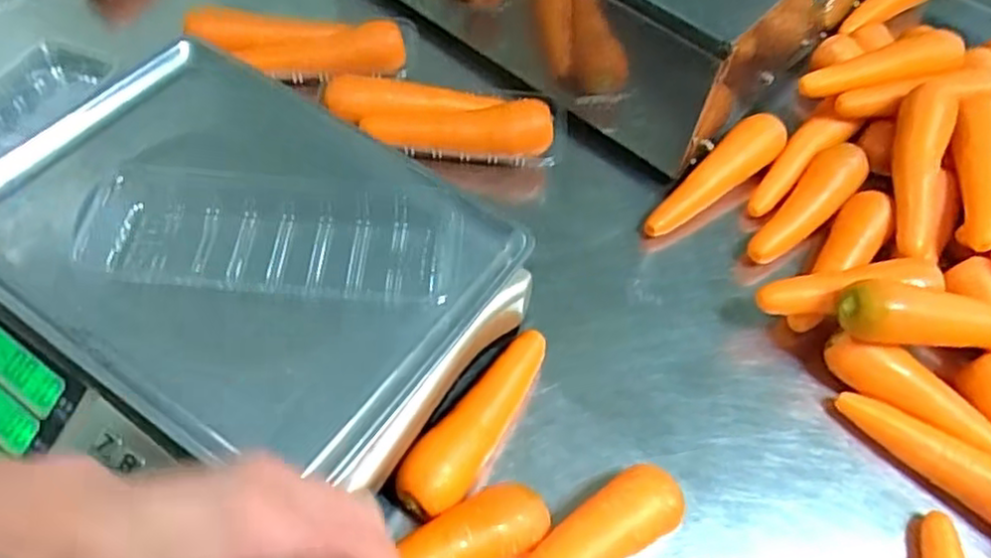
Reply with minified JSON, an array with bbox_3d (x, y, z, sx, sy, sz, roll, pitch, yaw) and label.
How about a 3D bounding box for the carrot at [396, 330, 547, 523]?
[{"bbox_3d":[-0.011,0.108,0.510,0.044,0.053,0.144,32,60,17],"label":"carrot"}]

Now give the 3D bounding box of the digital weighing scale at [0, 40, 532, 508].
[{"bbox_3d":[-0.202,0.029,0.493,0.340,0.131,0.321,30,60,16],"label":"digital weighing scale"}]

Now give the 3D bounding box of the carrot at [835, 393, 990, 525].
[{"bbox_3d":[0.335,0.132,0.519,0.164,0.031,0.042,36,61,20],"label":"carrot"}]

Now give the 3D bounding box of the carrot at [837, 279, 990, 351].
[{"bbox_3d":[0.345,0.032,0.538,0.176,0.042,0.048,8,55,-12],"label":"carrot"}]

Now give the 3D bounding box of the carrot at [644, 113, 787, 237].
[{"bbox_3d":[0.200,-0.091,0.652,0.179,0.038,0.041,-37,65,-24],"label":"carrot"}]

